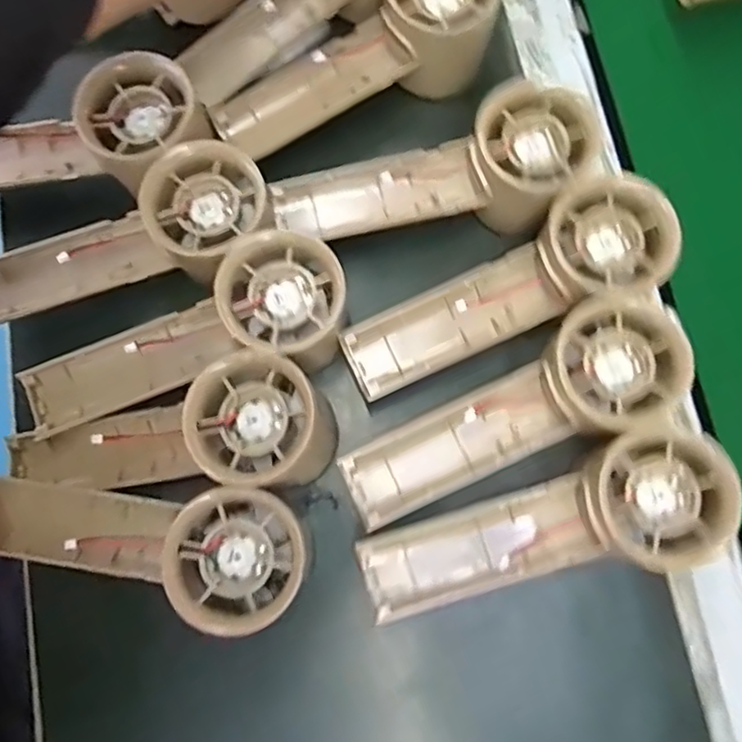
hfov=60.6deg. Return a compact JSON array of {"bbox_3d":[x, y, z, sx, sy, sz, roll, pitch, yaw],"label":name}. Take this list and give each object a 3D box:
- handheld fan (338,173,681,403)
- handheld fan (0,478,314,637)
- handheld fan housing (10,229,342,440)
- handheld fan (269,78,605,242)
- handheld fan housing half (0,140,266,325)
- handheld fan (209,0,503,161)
[{"bbox_3d":[0.063,-0.036,0.300,0.156,0.029,0.050,-27,76,7],"label":"handheld fan"},{"bbox_3d":[-0.104,0.073,0.274,0.156,0.034,0.054,8,76,3],"label":"handheld fan"},{"bbox_3d":[-0.086,-0.011,0.299,0.160,0.033,0.058,-23,76,8],"label":"handheld fan housing"},{"bbox_3d":[0.031,-0.091,0.317,0.154,0.046,0.056,-13,75,10],"label":"handheld fan"},{"bbox_3d":[-0.123,-0.055,0.300,0.153,0.031,0.055,-23,76,-5],"label":"handheld fan housing half"},{"bbox_3d":[-0.006,-0.162,0.342,0.158,0.056,0.054,-28,76,8],"label":"handheld fan"}]

